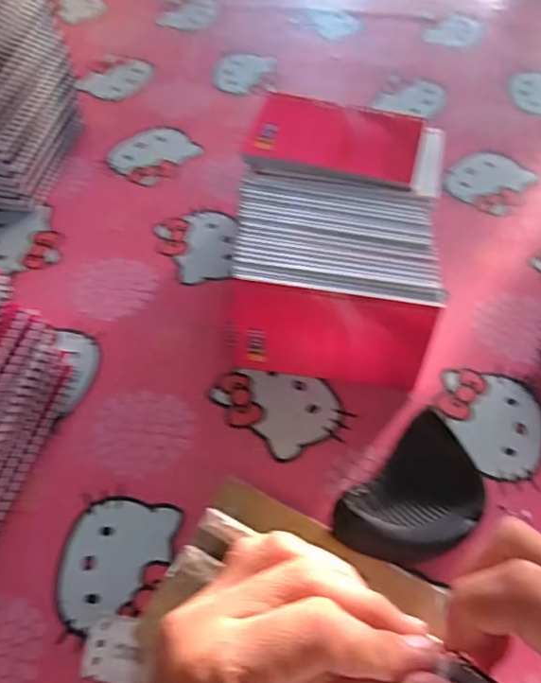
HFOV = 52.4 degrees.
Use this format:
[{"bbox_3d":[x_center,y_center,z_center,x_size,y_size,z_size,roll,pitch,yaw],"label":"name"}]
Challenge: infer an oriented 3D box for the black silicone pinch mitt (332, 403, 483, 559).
[{"bbox_3d":[0.089,0.099,0.336,0.095,0.028,0.064,-39,65,-22],"label":"black silicone pinch mitt"}]

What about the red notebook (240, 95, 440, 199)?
[{"bbox_3d":[0.059,-0.154,0.420,0.143,0.006,0.081,12,58,8],"label":"red notebook"}]

